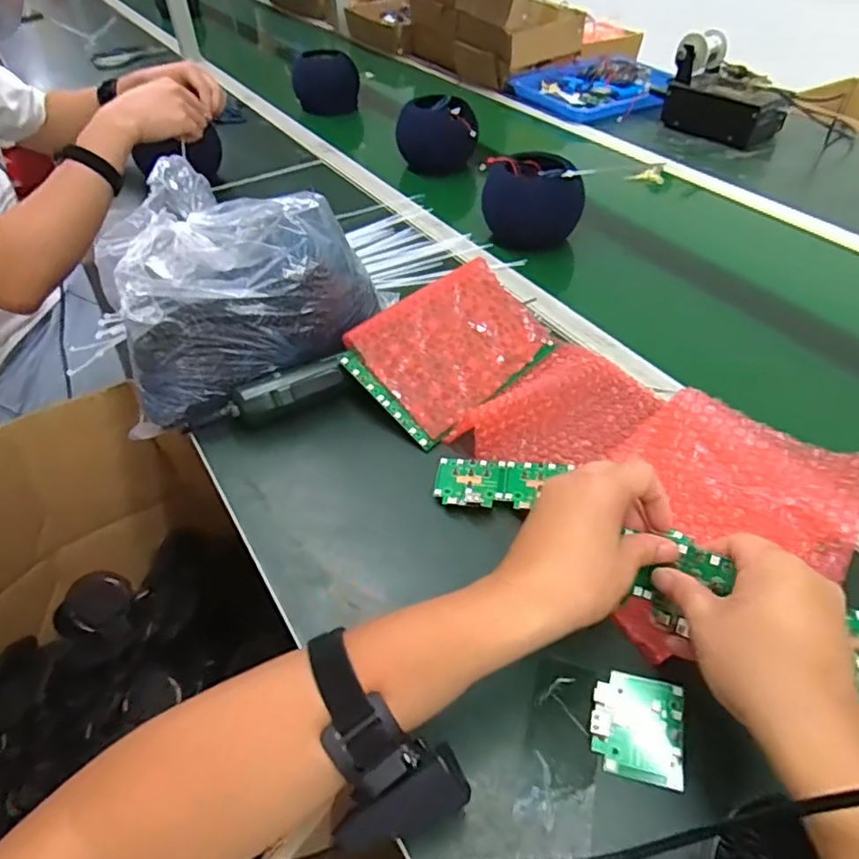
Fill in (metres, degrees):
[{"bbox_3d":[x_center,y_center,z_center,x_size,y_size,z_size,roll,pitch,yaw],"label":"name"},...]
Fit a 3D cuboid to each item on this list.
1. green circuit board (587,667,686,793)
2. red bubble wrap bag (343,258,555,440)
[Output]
[{"bbox_3d":[0.130,0.187,0.375,0.052,0.012,0.061,10,47,11],"label":"green circuit board"},{"bbox_3d":[0.030,-0.092,0.608,0.197,0.011,0.132,-38,81,-30],"label":"red bubble wrap bag"}]

